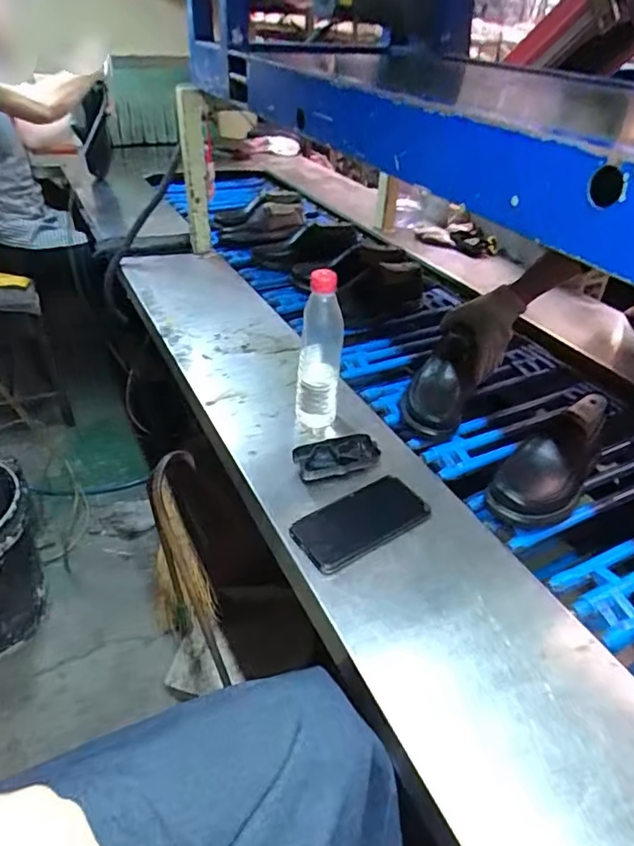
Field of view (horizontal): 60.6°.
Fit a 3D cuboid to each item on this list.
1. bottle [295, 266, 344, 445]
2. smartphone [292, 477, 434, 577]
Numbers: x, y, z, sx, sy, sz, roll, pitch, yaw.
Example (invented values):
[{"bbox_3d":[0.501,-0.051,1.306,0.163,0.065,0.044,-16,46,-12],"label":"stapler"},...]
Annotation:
[{"bbox_3d":[0.004,-0.091,0.736,0.059,0.222,0.061,2,38,1],"label":"bottle"},{"bbox_3d":[0.054,0.117,0.646,0.167,0.012,0.079,-23,44,-28],"label":"smartphone"}]

